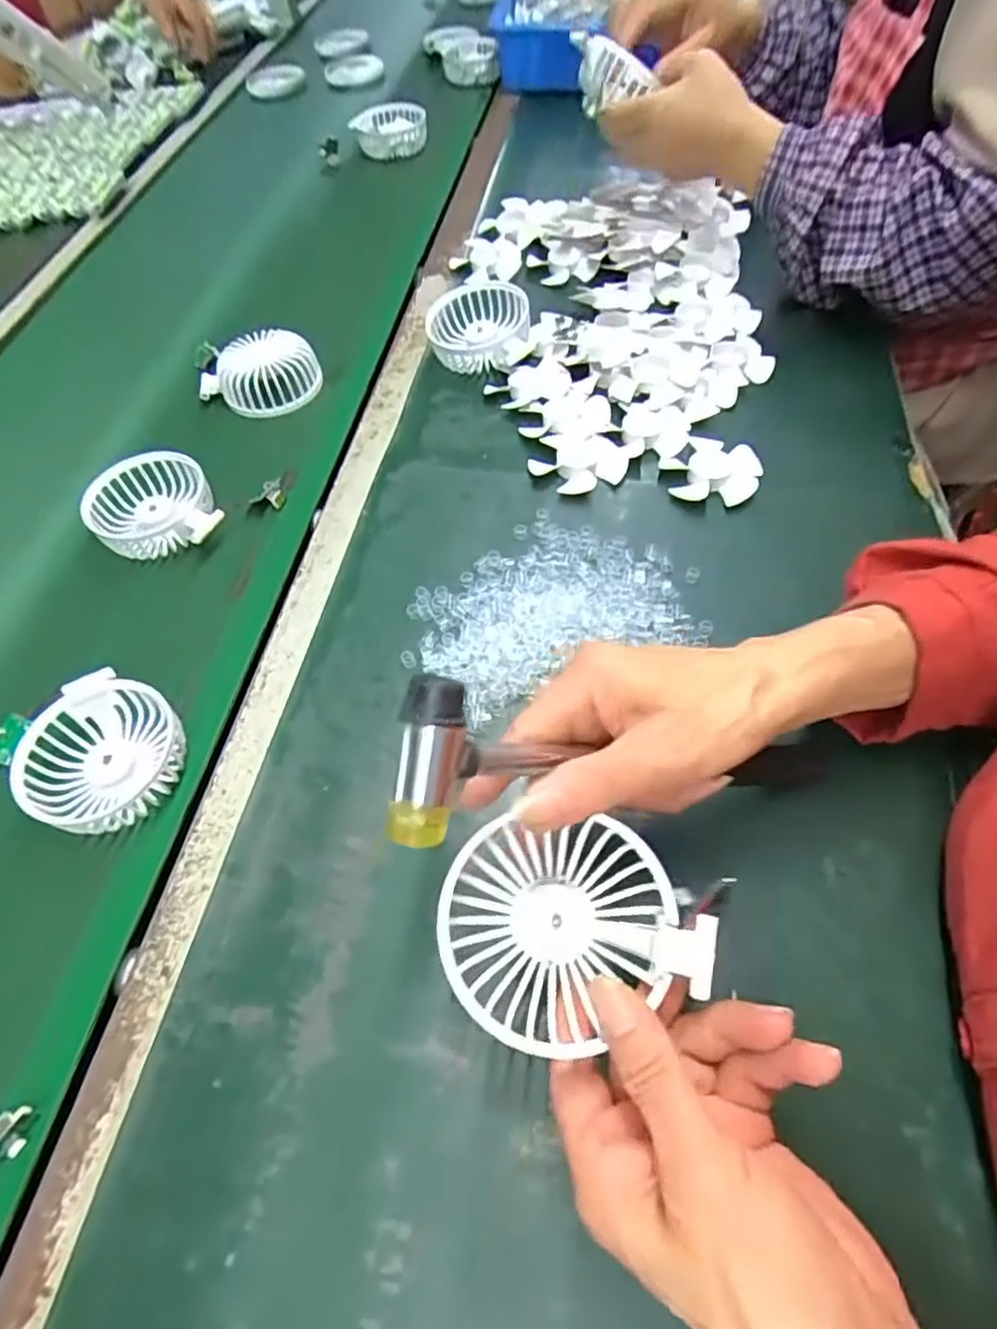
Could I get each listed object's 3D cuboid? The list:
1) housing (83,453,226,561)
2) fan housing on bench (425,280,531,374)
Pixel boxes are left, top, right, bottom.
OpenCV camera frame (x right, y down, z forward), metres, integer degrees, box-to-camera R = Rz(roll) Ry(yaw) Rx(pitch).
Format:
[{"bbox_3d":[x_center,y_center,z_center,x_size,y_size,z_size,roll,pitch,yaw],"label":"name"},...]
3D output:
[{"bbox_3d":[-0.259,-0.120,0.514,0.088,0.031,0.091,-18,58,-8],"label":"housing"},{"bbox_3d":[-0.019,-0.295,0.598,0.092,0.036,0.090,1,58,5],"label":"fan housing on bench"}]

